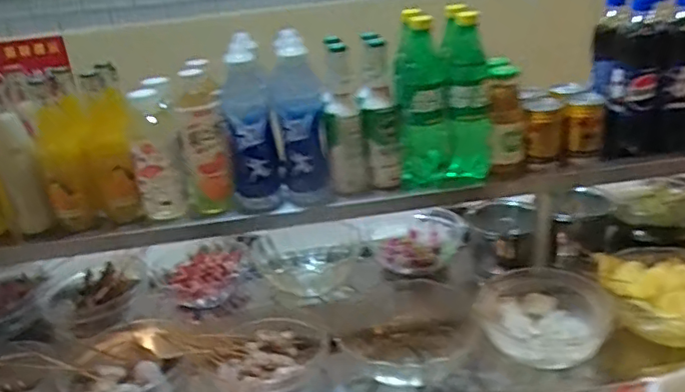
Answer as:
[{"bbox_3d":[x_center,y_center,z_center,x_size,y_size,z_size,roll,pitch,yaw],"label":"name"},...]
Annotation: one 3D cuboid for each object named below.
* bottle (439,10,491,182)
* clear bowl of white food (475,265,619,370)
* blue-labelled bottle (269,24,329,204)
[{"bbox_3d":[0.185,-0.147,0.904,0.071,0.239,0.078,-1,24,11],"label":"bottle"},{"bbox_3d":[0.319,0.186,0.948,0.197,0.063,0.199,-5,24,2],"label":"clear bowl of white food"},{"bbox_3d":[-0.063,-0.114,0.899,0.073,0.245,0.081,-6,24,-2],"label":"blue-labelled bottle"}]

